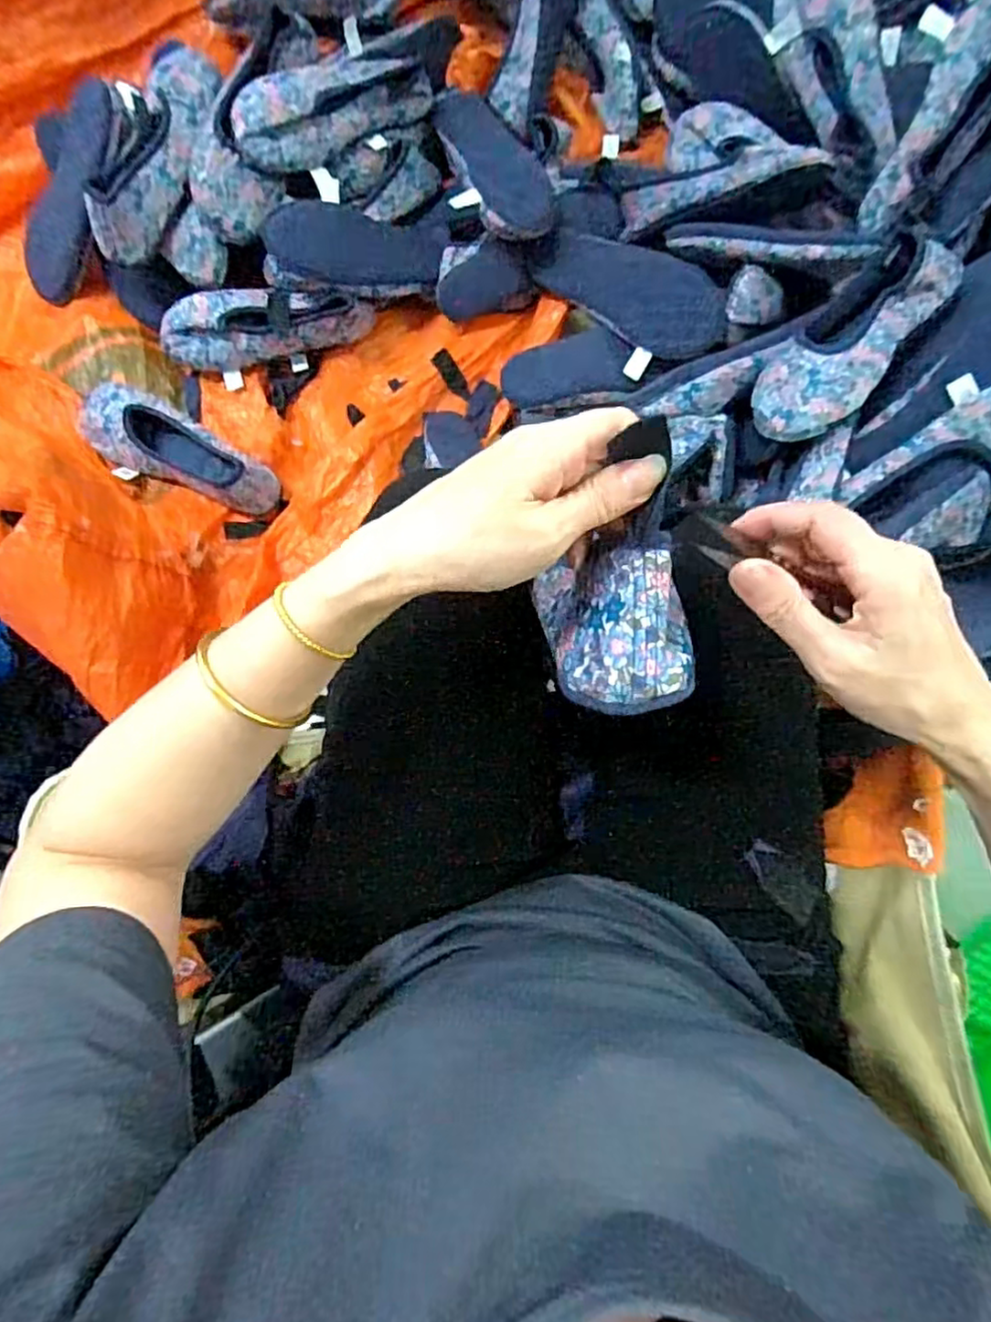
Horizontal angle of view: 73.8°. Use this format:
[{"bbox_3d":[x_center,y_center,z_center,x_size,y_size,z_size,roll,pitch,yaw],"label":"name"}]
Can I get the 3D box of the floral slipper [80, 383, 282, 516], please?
[{"bbox_3d":[-0.387,-0.253,0.807,0.244,0.058,0.097,29,84,2],"label":"floral slipper"}]

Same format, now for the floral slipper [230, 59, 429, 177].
[{"bbox_3d":[-0.183,-0.649,0.767,0.252,0.052,0.090,-21,84,-3],"label":"floral slipper"}]

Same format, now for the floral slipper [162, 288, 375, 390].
[{"bbox_3d":[-0.286,-0.424,0.836,0.259,0.057,0.089,-17,84,-3],"label":"floral slipper"}]

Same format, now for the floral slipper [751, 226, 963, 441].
[{"bbox_3d":[0.385,-0.342,0.695,0.109,0.052,0.272,44,85,4],"label":"floral slipper"}]

